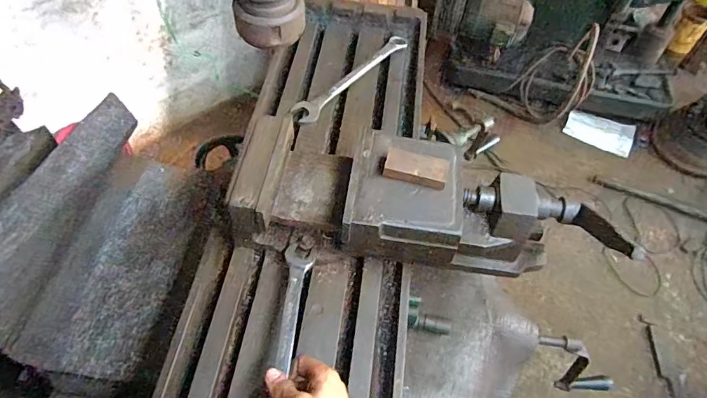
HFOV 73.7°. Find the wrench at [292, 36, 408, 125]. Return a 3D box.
[{"bbox_3d":[0.000,-0.207,0.801,0.039,0.018,0.262,37,61,20],"label":"wrench"}]

